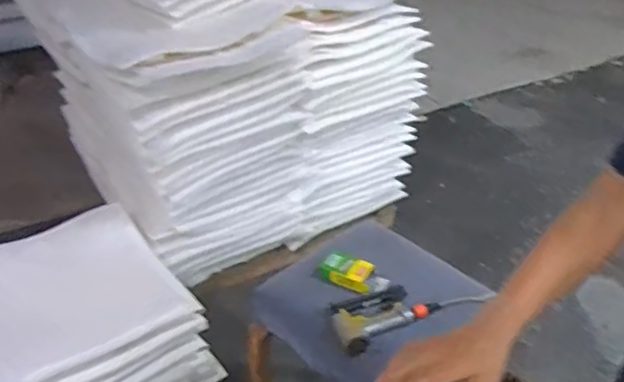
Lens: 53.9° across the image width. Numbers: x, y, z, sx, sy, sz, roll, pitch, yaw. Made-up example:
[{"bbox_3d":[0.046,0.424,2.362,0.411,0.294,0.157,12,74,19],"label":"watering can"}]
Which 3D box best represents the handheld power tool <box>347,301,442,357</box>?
[{"bbox_3d":[0.174,0.288,1.332,0.241,0.033,0.051,-21,41,-28],"label":"handheld power tool"}]

